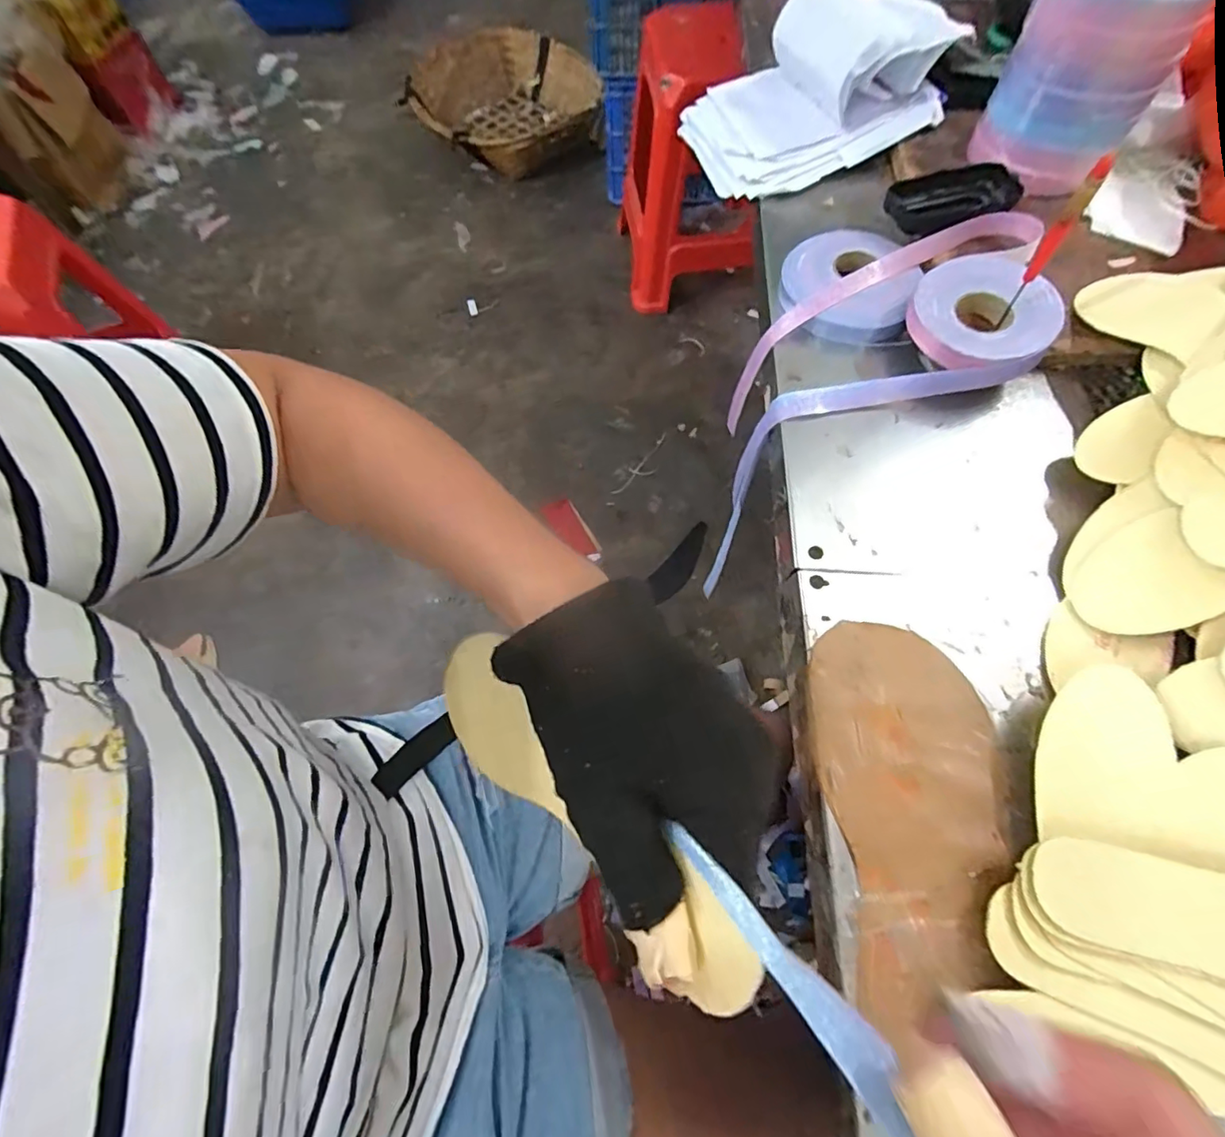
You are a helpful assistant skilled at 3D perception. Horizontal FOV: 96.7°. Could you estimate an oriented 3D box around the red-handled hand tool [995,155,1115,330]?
[{"bbox_3d":[0.299,-0.220,0.378,0.012,0.113,0.014,35,72,16],"label":"red-handled hand tool"}]

